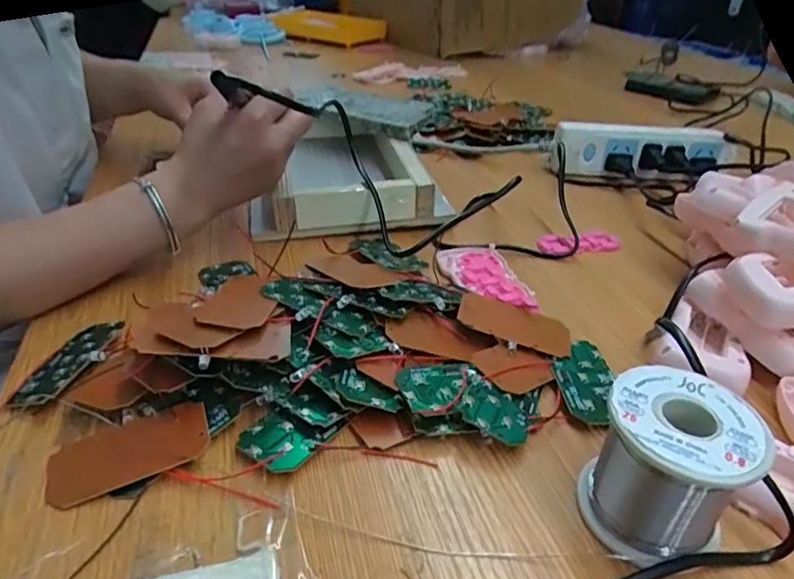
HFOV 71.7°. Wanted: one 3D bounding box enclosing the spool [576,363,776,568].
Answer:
[{"bbox_3d":[0.120,0.078,0.246,0.059,0.063,0.059,24,40,30],"label":"spool"}]

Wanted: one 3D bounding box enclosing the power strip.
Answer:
[{"bbox_3d":[0.272,-0.155,0.616,0.192,0.052,0.041,1,34,-1],"label":"power strip"}]

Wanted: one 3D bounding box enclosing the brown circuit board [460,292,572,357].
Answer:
[{"bbox_3d":[0.078,0.022,0.362,0.074,0.004,0.042,18,36,6],"label":"brown circuit board"}]

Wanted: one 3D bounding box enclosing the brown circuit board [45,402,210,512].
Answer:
[{"bbox_3d":[-0.133,0.080,0.272,0.075,0.004,0.038,-20,39,-14],"label":"brown circuit board"}]

